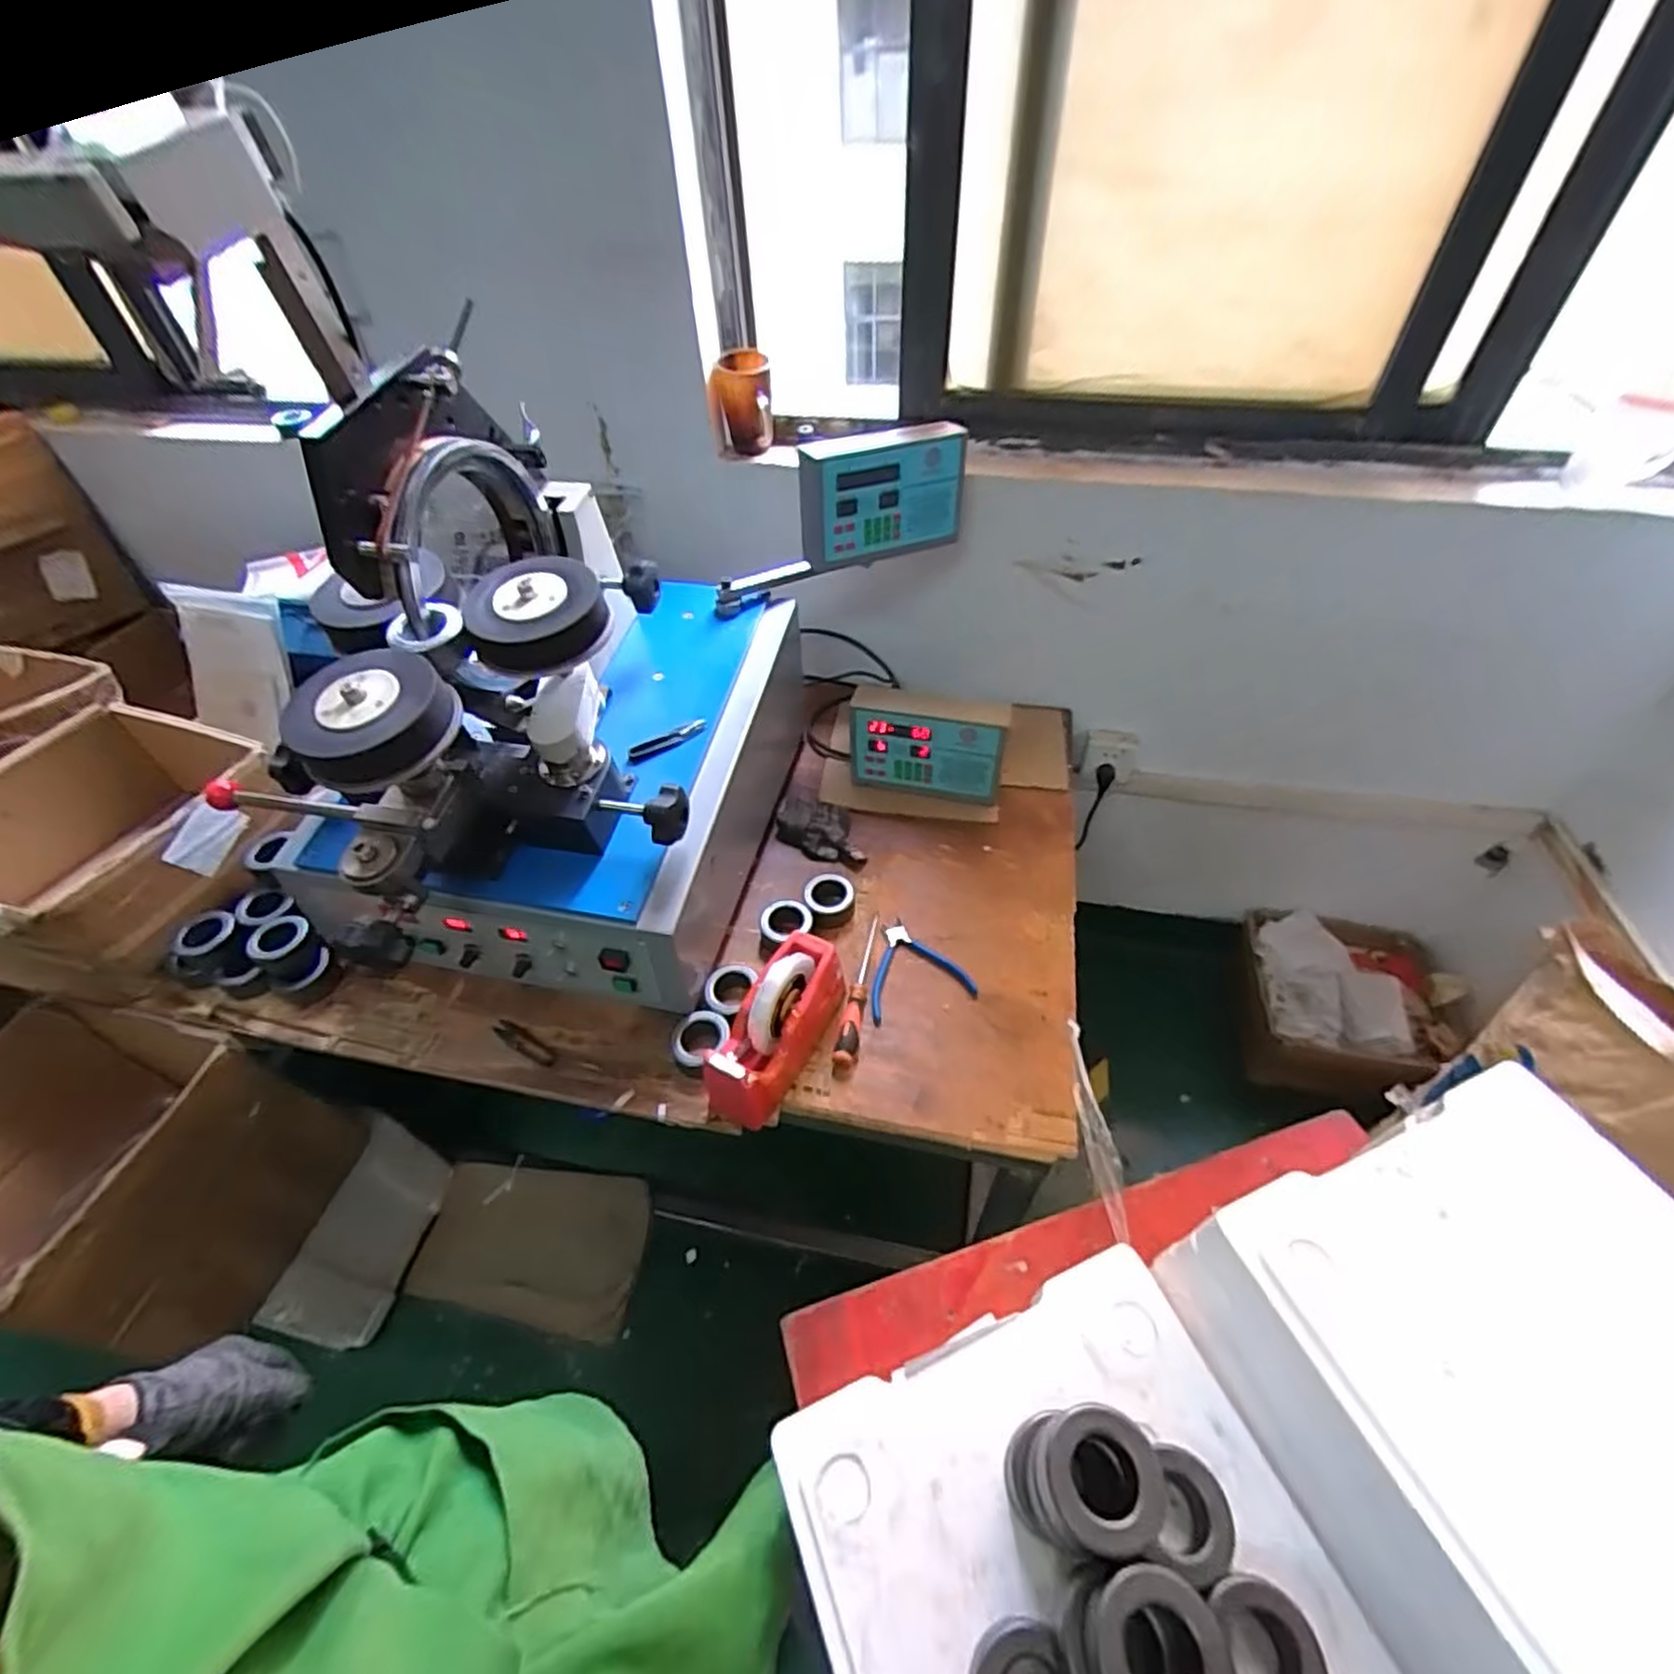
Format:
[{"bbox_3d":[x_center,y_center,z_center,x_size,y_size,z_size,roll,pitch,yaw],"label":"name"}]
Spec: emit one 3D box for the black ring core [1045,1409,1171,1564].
[{"bbox_3d":[0.144,0.343,0.388,0.059,0.017,0.059,-1,47,1],"label":"black ring core"}]

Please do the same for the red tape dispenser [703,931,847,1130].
[{"bbox_3d":[-0.067,0.208,0.815,0.084,0.118,0.195,24,53,23],"label":"red tape dispenser"}]

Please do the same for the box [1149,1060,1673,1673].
[{"bbox_3d":[0.428,0.366,0.419,0.314,0.100,0.370,-19,49,-14],"label":"box"}]

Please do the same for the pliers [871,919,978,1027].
[{"bbox_3d":[0.092,0.159,0.925,0.130,0.018,0.137,-13,48,-9],"label":"pliers"}]

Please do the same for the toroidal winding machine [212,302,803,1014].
[{"bbox_3d":[-0.359,-0.166,0.846,0.471,0.588,0.566,8,48,9],"label":"toroidal winding machine"}]

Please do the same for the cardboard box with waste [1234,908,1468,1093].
[{"bbox_3d":[0.969,0.312,1.404,0.362,0.146,0.356,9,48,11],"label":"cardboard box with waste"}]

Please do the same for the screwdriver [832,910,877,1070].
[{"bbox_3d":[0.032,0.185,0.897,0.024,0.024,0.212,10,48,11],"label":"screwdriver"}]

